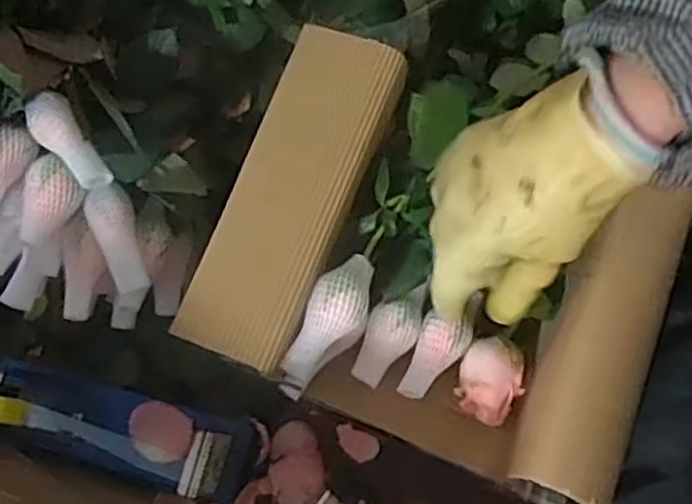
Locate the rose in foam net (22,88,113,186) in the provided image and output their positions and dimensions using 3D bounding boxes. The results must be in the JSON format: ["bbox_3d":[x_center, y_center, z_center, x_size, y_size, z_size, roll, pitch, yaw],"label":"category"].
[{"bbox_3d":[-0.164,-0.065,0.441,0.028,0.026,0.069,-41,77,-9],"label":"rose in foam net"}]

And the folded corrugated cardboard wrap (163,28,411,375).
[{"bbox_3d":[-0.033,-0.036,0.448,0.071,0.029,0.208,22,76,7],"label":"folded corrugated cardboard wrap"}]

